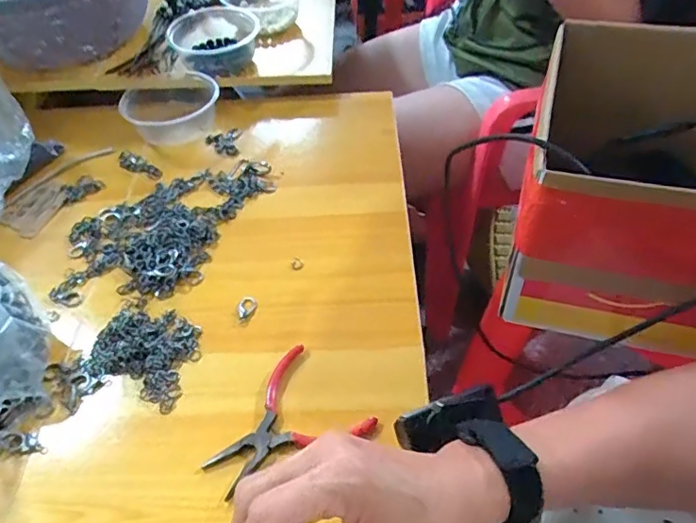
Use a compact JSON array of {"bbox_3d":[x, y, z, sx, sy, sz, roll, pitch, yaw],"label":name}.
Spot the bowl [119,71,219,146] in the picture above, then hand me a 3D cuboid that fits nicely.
[{"bbox_3d":[-0.219,-0.182,0.639,0.107,0.047,0.090,10,51,10],"label":"bowl"}]

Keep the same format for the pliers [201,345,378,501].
[{"bbox_3d":[-0.049,0.122,0.388,0.107,0.010,0.088,-35,58,-25],"label":"pliers"}]

